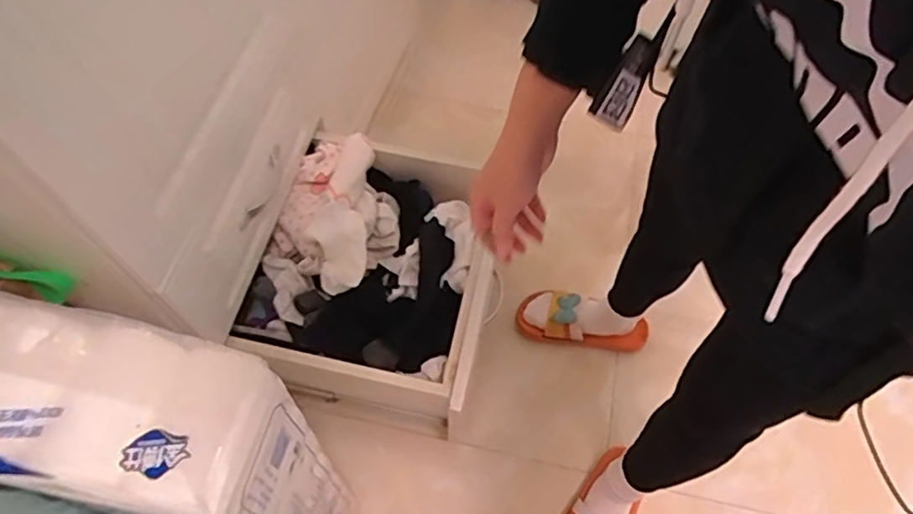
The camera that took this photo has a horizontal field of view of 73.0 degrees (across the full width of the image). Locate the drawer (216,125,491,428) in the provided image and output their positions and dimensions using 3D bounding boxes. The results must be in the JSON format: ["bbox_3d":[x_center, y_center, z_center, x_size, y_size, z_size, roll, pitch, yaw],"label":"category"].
[{"bbox_3d":[-0.138,0.017,1.067,0.369,0.173,0.429,13,62,6],"label":"drawer"}]

